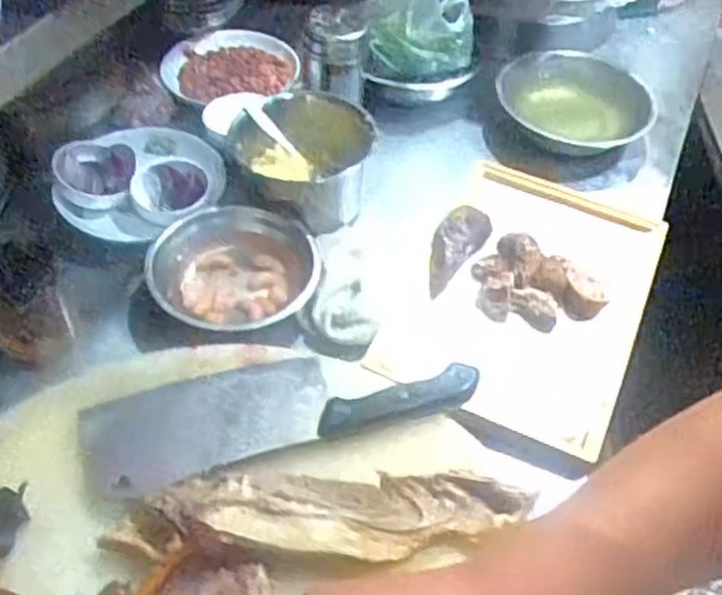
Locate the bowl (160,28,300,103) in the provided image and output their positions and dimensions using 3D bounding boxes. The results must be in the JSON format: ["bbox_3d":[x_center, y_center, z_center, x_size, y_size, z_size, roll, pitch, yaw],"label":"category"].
[{"bbox_3d":[-0.176,-0.306,1.057,0.168,0.043,0.158,1,49,-2],"label":"bowl"}]

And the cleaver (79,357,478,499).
[{"bbox_3d":[-0.061,0.074,0.574,0.275,0.028,0.092,-12,51,-13],"label":"cleaver"}]

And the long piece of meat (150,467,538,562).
[{"bbox_3d":[-0.010,0.136,0.506,0.231,0.029,0.058,2,49,-1],"label":"long piece of meat"}]

